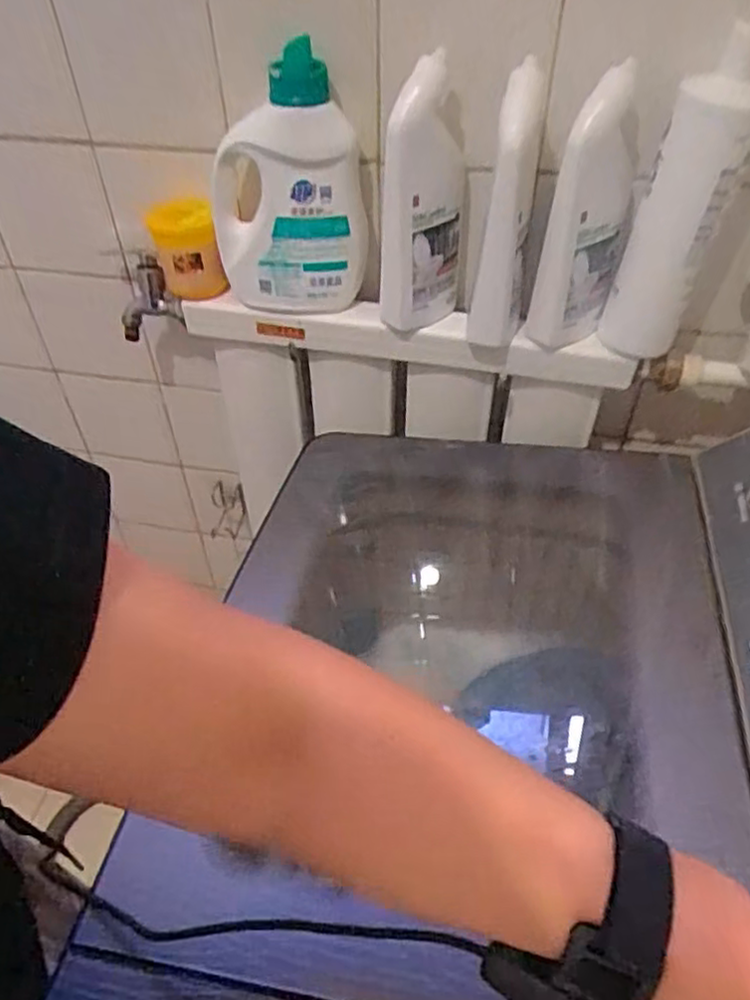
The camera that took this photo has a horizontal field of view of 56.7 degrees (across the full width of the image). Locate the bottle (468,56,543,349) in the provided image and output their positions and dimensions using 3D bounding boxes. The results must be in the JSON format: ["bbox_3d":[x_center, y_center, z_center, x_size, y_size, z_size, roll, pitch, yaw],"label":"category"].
[{"bbox_3d":[0.122,-0.256,0.626,0.051,0.229,0.077,10,47,10],"label":"bottle"}]

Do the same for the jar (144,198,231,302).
[{"bbox_3d":[-0.204,-0.270,0.755,0.068,0.085,0.080,-14,48,-12],"label":"jar"}]

